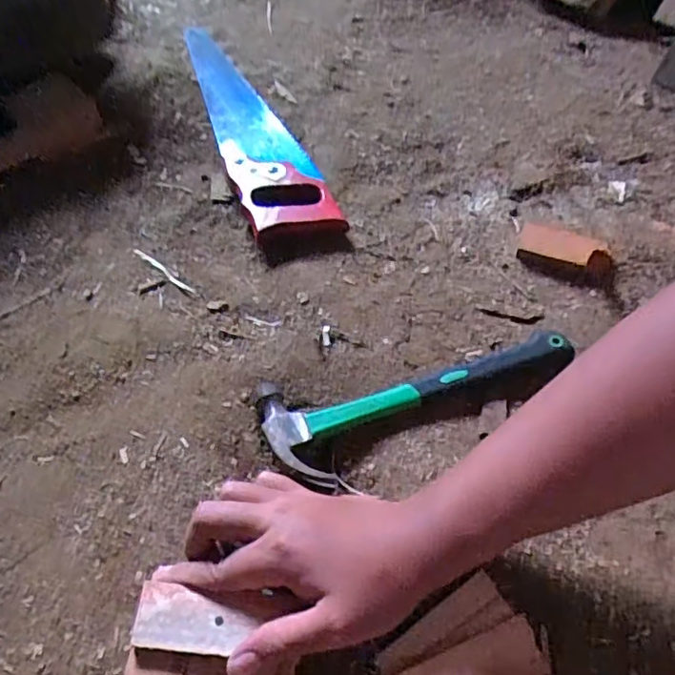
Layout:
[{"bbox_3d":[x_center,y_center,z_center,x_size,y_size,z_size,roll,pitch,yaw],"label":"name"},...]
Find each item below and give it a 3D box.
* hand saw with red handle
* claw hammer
[{"bbox_3d":[-0.111,-0.266,0.694,0.089,0.031,0.448,-17,57,-12],"label":"hand saw with red handle"},{"bbox_3d":[0.069,0.049,0.467,0.257,0.028,0.089,-10,56,-8],"label":"claw hammer"}]

